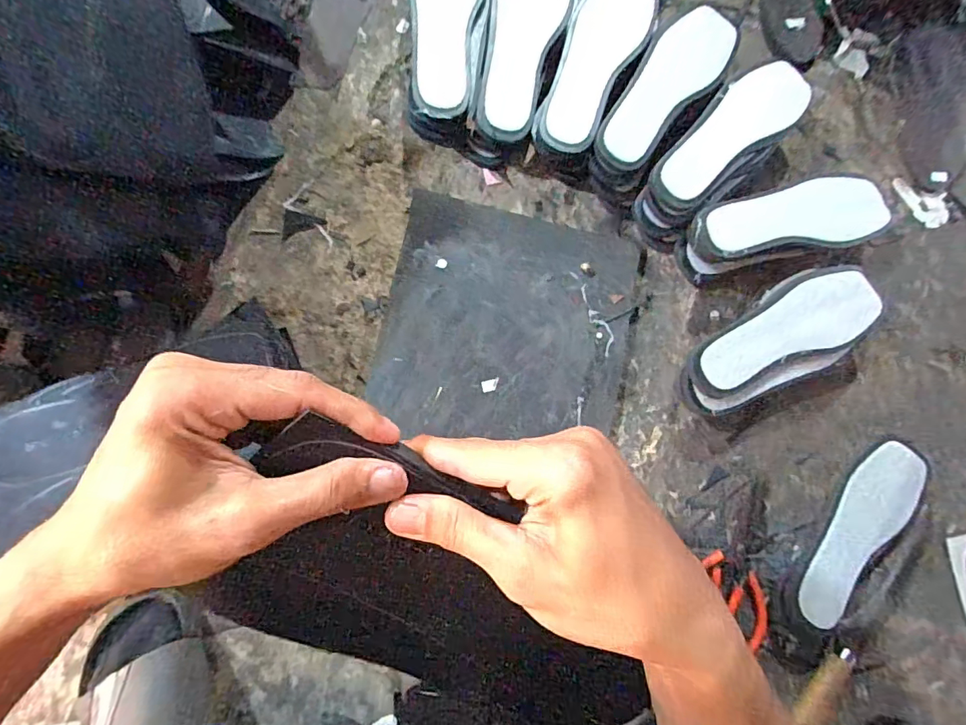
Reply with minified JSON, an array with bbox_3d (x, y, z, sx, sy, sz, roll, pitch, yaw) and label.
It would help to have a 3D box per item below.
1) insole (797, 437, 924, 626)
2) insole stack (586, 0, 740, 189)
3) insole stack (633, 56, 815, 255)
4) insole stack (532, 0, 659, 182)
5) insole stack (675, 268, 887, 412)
[{"bbox_3d":[0.444,0.200,0.563,0.081,0.013,0.232,38,80,-1],"label":"insole"},{"bbox_3d":[0.216,-0.317,0.618,0.096,0.073,0.227,33,81,-2],"label":"insole stack"},{"bbox_3d":[0.300,-0.265,0.621,0.102,0.080,0.269,43,81,0],"label":"insole stack"},{"bbox_3d":[0.134,-0.360,0.615,0.092,0.067,0.265,24,81,-3],"label":"insole stack"},{"bbox_3d":[0.351,-0.022,0.586,0.259,0.064,0.109,-30,86,-11],"label":"insole stack"}]

